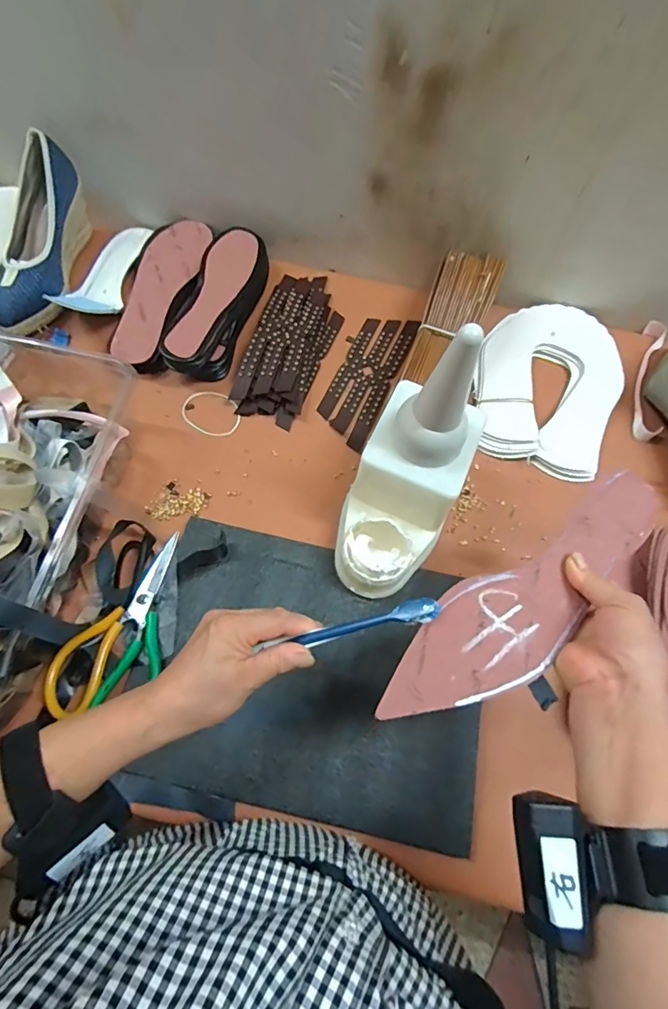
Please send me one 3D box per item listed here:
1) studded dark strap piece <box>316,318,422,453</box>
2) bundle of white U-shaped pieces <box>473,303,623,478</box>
[{"bbox_3d":[0.043,-0.171,0.636,0.073,0.007,0.209,22,66,7],"label":"studded dark strap piece"},{"bbox_3d":[0.276,-0.159,0.635,0.176,0.024,0.257,21,66,6],"label":"bundle of white U-shaped pieces"}]

